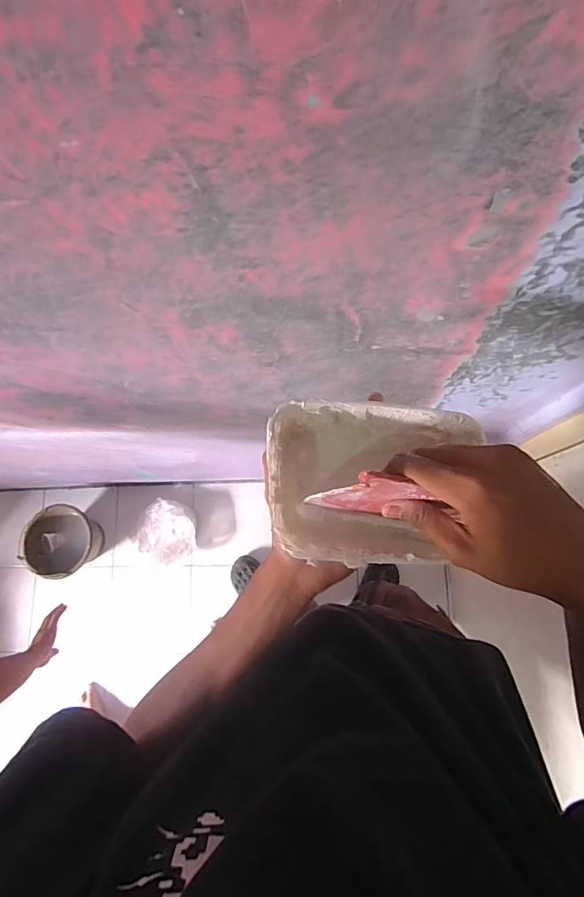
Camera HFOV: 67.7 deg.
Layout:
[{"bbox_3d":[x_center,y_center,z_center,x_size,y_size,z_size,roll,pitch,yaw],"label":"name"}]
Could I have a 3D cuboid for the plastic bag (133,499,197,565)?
[{"bbox_3d":[-0.443,0.297,1.552,0.223,0.094,0.204,25,78,4],"label":"plastic bag"}]

